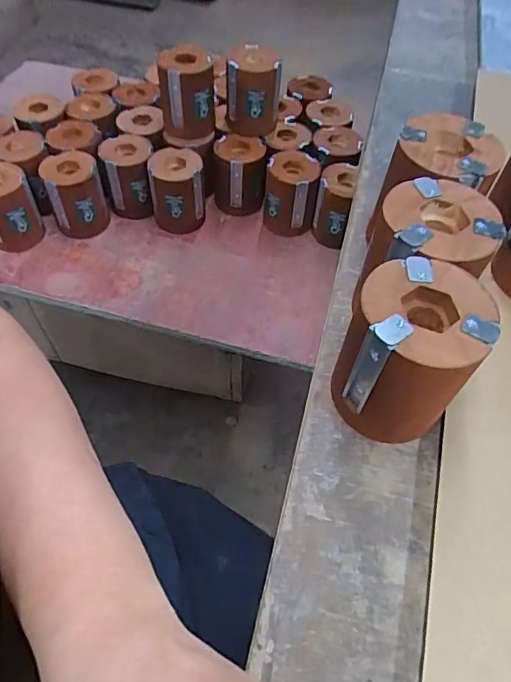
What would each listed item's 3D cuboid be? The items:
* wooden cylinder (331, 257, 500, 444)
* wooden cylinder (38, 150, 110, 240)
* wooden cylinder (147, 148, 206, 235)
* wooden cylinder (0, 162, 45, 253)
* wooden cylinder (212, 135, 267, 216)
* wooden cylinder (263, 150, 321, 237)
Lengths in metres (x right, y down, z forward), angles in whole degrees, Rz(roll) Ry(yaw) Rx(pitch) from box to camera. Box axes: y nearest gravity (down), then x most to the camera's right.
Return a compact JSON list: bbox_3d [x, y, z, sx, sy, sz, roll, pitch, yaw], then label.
[{"bbox_3d":[0.099,0.008,0.323,0.078,0.096,0.086,34,62,21],"label":"wooden cylinder"},{"bbox_3d":[-0.267,-0.216,0.748,0.080,0.103,0.083,-16,57,-11],"label":"wooden cylinder"},{"bbox_3d":[-0.118,-0.227,0.761,0.078,0.099,0.079,-4,56,-3],"label":"wooden cylinder"},{"bbox_3d":[-0.352,-0.184,0.711,0.077,0.111,0.068,-25,59,-16],"label":"wooden cylinder"},{"bbox_3d":[-0.027,-0.264,0.798,0.081,0.098,0.080,-4,56,-3],"label":"wooden cylinder"},{"bbox_3d":[0.055,-0.235,0.771,0.078,0.105,0.082,4,56,2],"label":"wooden cylinder"}]

